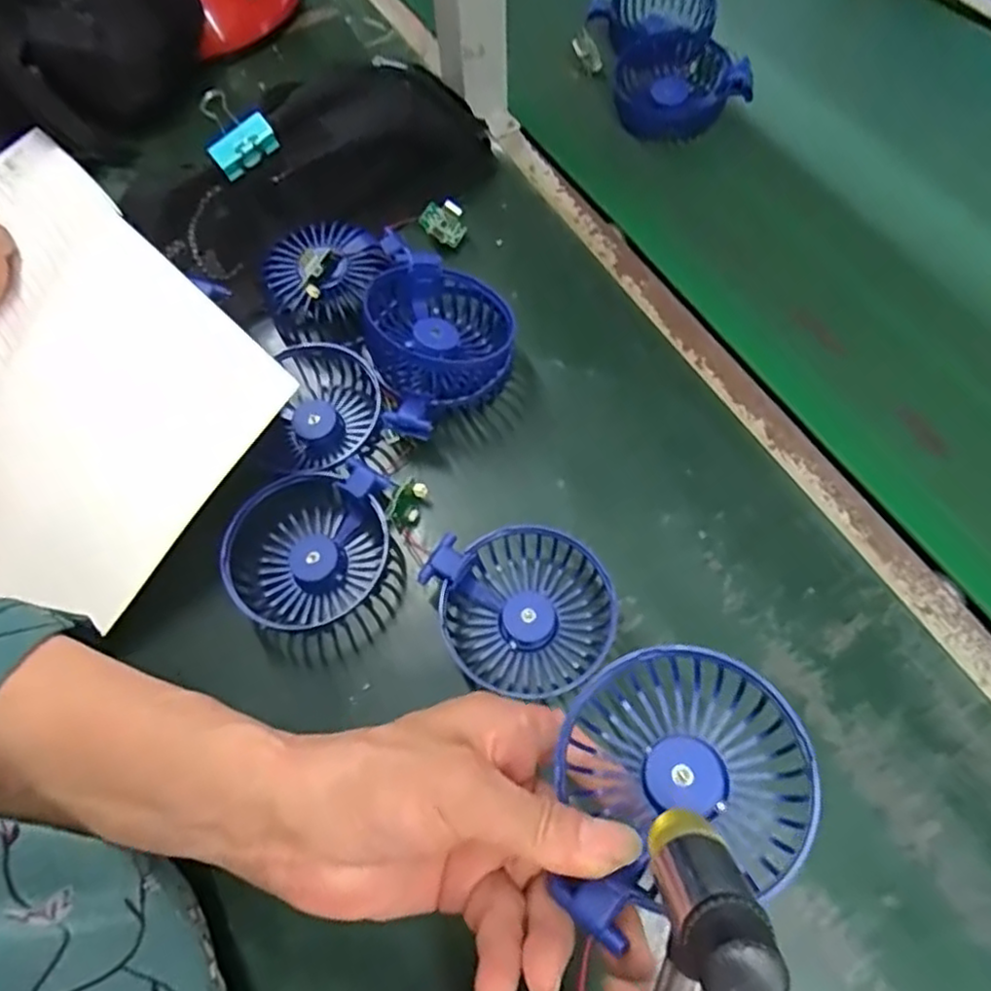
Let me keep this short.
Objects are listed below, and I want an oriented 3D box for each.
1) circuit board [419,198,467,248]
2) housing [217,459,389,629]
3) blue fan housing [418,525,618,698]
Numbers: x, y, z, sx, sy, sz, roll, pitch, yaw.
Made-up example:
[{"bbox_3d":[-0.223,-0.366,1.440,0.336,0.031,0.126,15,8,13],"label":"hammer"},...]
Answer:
[{"bbox_3d":[-0.035,-0.194,0.483,0.027,0.032,0.006,-45,26,17],"label":"circuit board"},{"bbox_3d":[-0.103,0.029,0.382,0.089,0.034,0.080,-12,65,-2],"label":"housing"},{"bbox_3d":[0.017,0.061,0.362,0.091,0.033,0.084,-14,66,-3],"label":"blue fan housing"}]

